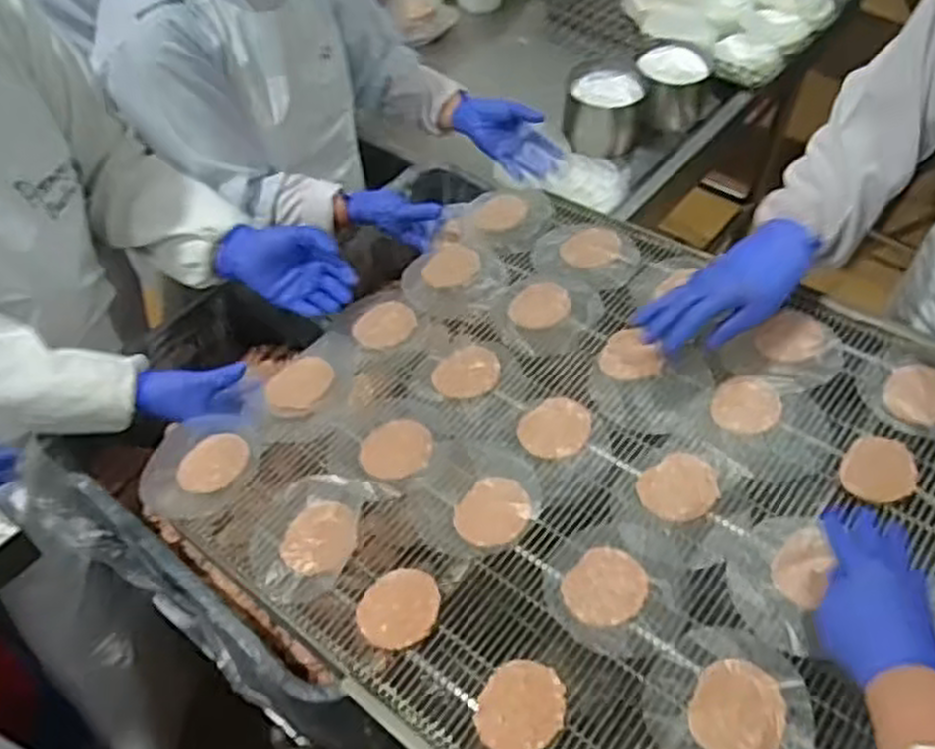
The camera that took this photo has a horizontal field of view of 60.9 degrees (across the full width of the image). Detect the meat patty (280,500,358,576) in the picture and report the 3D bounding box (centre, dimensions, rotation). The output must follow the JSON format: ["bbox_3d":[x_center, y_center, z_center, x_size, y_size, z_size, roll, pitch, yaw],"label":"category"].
[{"bbox_3d":[-0.133,0.147,0.718,0.064,0.007,0.071,10,52,8],"label":"meat patty"}]

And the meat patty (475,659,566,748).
[{"bbox_3d":[0.041,0.255,0.608,0.062,0.015,0.073,12,53,9],"label":"meat patty"}]

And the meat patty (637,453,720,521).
[{"bbox_3d":[0.191,0.102,0.715,0.065,0.012,0.063,0,52,0],"label":"meat patty"}]

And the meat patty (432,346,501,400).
[{"bbox_3d":[-0.001,-0.002,0.829,0.069,0.007,0.067,0,52,0],"label":"meat patty"}]

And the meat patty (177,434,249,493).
[{"bbox_3d":[-0.250,0.088,0.785,0.069,0.014,0.056,-21,55,-16],"label":"meat patty"}]

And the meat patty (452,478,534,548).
[{"bbox_3d":[0.023,0.123,0.720,0.062,0.007,0.069,27,57,20],"label":"meat patty"}]

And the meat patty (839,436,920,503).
[{"bbox_3d":[0.371,0.084,0.714,0.061,0.008,0.065,20,54,15],"label":"meat patty"}]

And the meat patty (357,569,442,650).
[{"bbox_3d":[-0.056,0.195,0.667,0.062,0.004,0.069,30,58,21],"label":"meat patty"}]

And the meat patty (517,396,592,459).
[{"bbox_3d":[0.087,0.051,0.772,0.069,0.009,0.060,-32,58,-23],"label":"meat patty"}]

